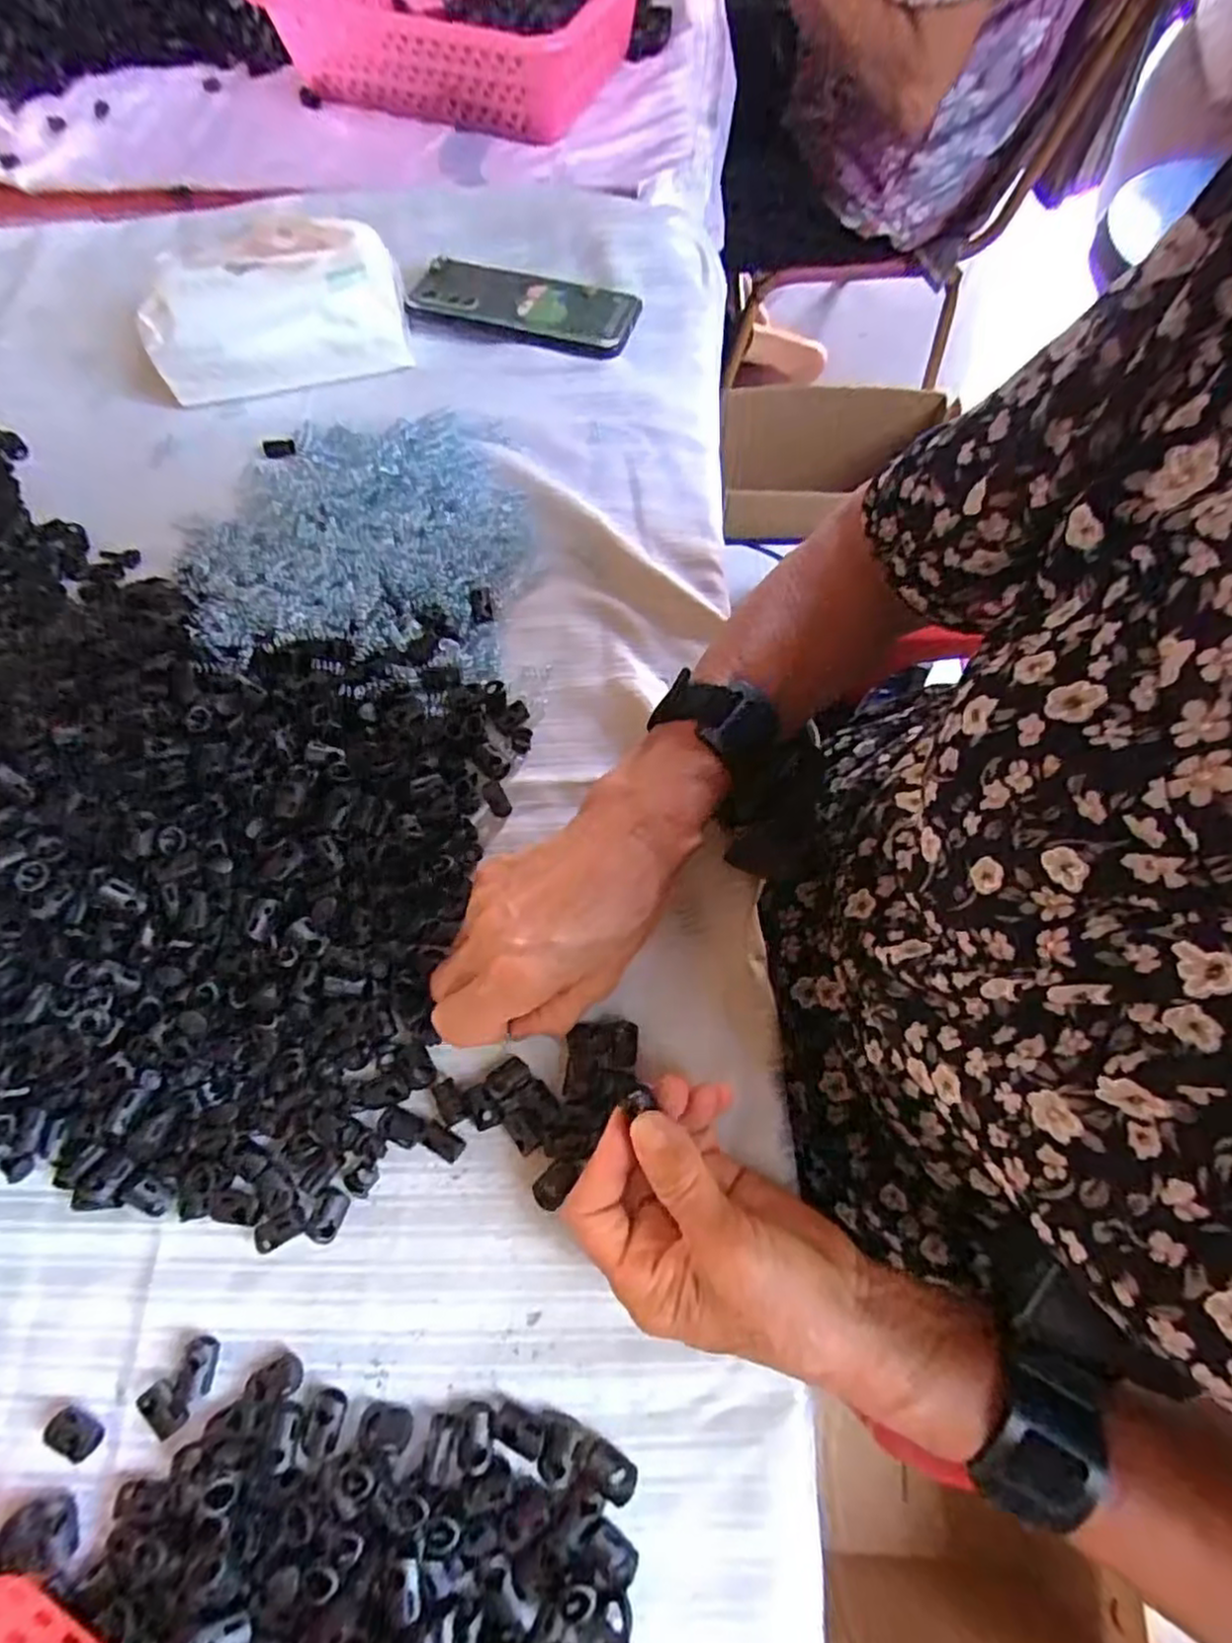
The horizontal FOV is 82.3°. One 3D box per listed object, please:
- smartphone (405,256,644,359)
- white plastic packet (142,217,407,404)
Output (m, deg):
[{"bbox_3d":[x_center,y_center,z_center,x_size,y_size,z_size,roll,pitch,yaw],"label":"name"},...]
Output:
[{"bbox_3d":[-0.066,-0.372,0.511,0.158,0.013,0.074,13,69,1],"label":"smartphone"},{"bbox_3d":[-0.232,-0.352,0.482,0.165,0.067,0.085,-15,69,-3],"label":"white plastic packet"}]

